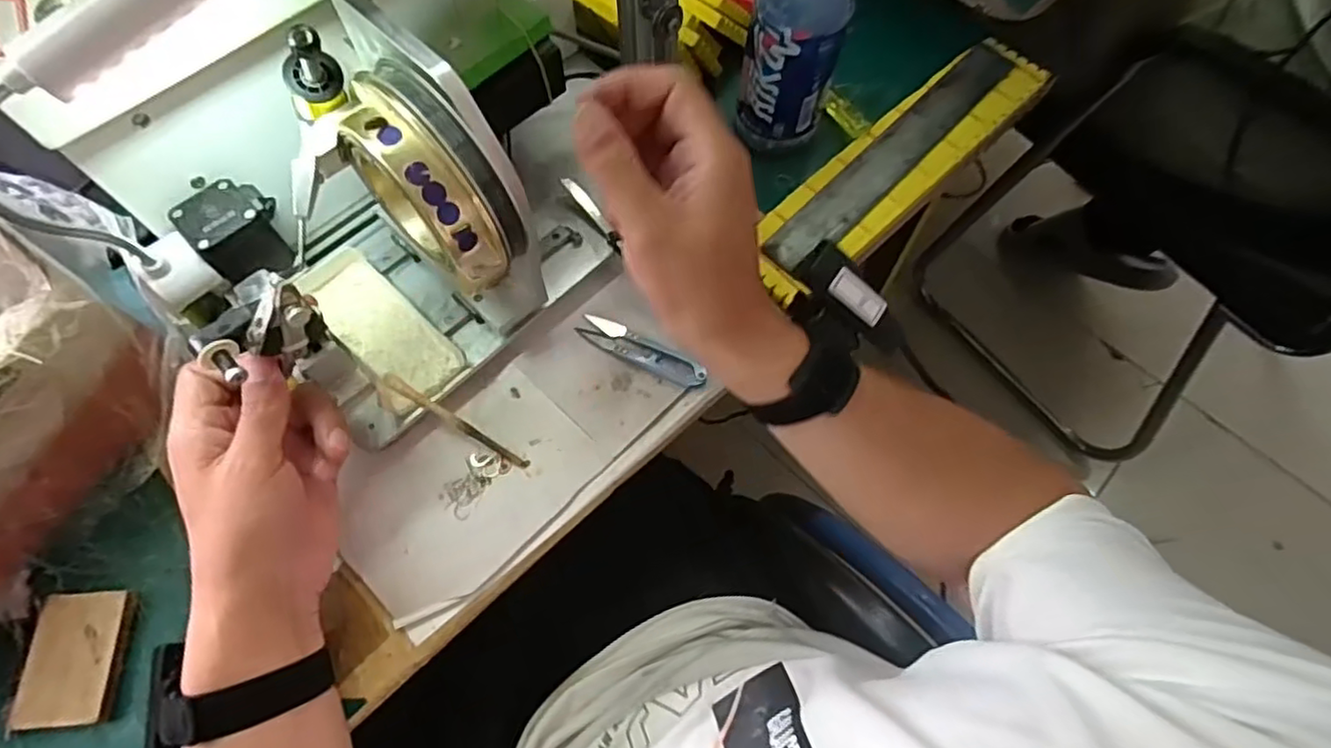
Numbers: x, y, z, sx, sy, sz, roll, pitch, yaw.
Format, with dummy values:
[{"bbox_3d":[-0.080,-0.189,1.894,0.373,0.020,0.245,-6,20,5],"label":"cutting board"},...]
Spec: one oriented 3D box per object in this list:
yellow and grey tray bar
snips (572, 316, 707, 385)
[{"bbox_3d":[0.197,-0.181,0.562,0.340,0.017,0.078,-39,72,-17],"label":"yellow and grey tray bar"},{"bbox_3d":[-0.017,-0.017,0.486,0.100,0.007,0.022,26,68,10],"label":"snips"}]

